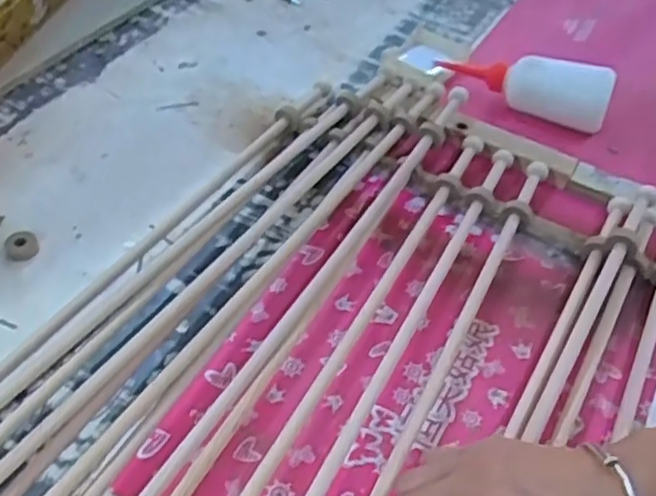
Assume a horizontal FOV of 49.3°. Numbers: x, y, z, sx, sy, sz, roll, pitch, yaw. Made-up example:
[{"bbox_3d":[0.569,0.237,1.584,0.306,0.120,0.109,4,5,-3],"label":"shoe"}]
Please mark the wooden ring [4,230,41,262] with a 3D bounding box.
[{"bbox_3d":[-0.247,-0.003,0.577,0.025,0.007,0.030,-17,51,-21],"label":"wooden ring"}]

